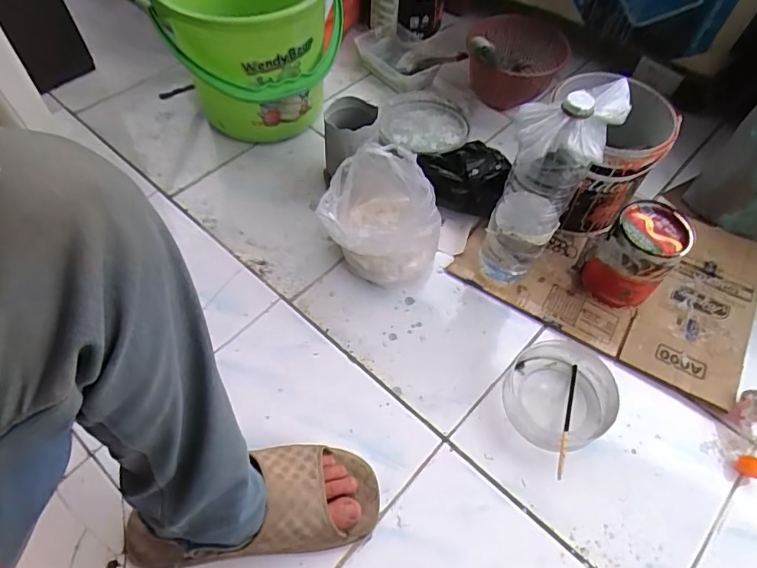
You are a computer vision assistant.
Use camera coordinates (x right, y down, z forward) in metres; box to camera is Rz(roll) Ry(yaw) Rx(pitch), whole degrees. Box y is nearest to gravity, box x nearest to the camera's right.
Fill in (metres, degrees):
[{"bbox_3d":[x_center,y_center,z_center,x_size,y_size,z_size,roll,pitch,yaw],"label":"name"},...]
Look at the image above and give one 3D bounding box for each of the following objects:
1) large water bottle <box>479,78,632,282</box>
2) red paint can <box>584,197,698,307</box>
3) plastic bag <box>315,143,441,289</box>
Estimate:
[{"bbox_3d":[0.207,-0.111,0.670,0.102,0.308,0.122,26,58,13],"label":"large water bottle"},{"bbox_3d":[0.376,-0.043,0.741,0.098,0.128,0.118,30,59,15],"label":"red paint can"},{"bbox_3d":[0.007,-0.094,0.724,0.166,0.154,0.142,5,56,-1],"label":"plastic bag"}]

